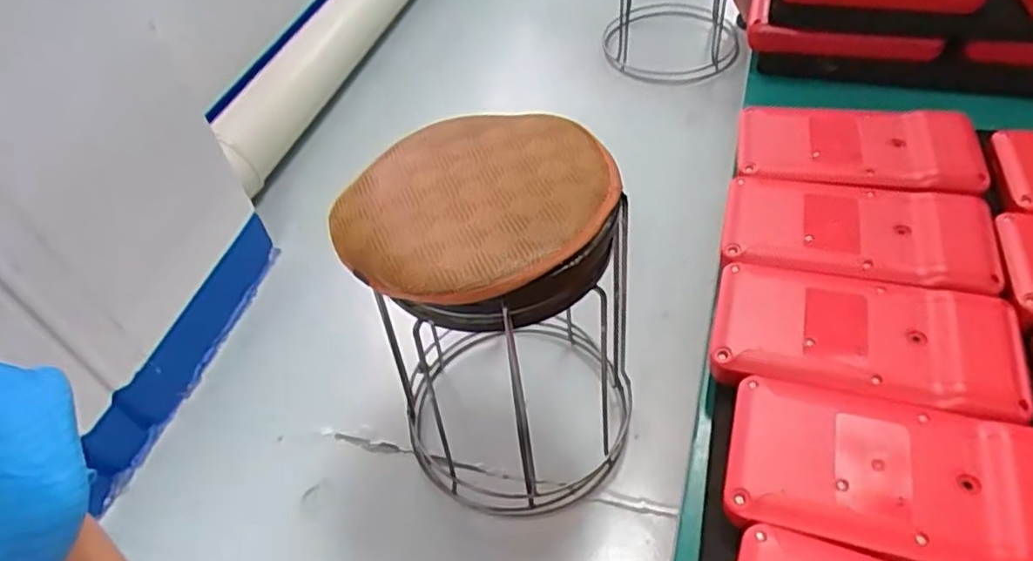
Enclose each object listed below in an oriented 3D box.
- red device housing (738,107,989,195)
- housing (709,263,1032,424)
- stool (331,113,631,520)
[{"bbox_3d":[0.183,-0.067,0.367,0.116,0.029,0.060,10,52,15],"label":"red device housing"},{"bbox_3d":[0.147,0.024,0.289,0.117,0.015,0.064,10,52,15],"label":"housing"},{"bbox_3d":[-0.013,0.070,0.922,0.326,0.505,0.308,-3,49,4],"label":"stool"}]

